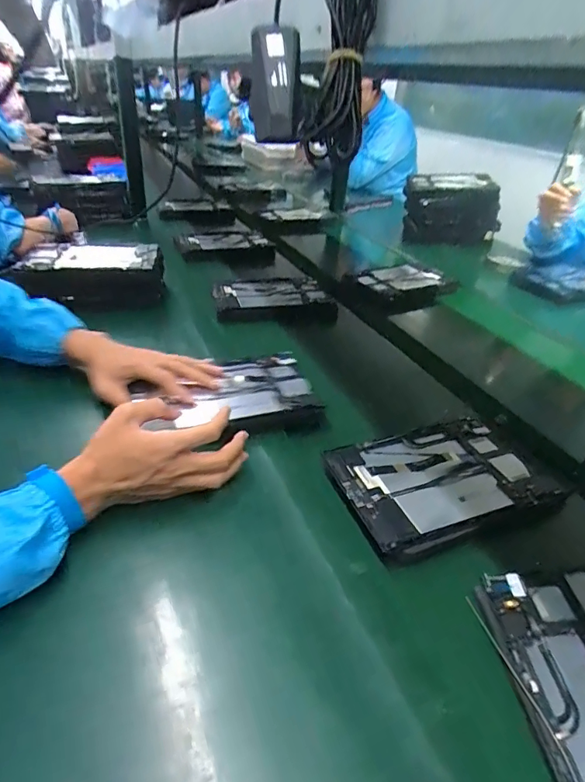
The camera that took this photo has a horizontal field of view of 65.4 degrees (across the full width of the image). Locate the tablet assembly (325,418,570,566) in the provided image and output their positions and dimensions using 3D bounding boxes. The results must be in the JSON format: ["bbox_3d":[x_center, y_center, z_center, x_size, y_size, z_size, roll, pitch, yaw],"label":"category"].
[{"bbox_3d":[0.173,0.099,0.531,0.244,0.014,0.166,-10,38,-22],"label":"tablet assembly"}]

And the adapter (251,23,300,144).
[{"bbox_3d":[-0.011,-0.215,0.323,0.034,0.067,0.030,4,35,-3],"label":"adapter"}]

